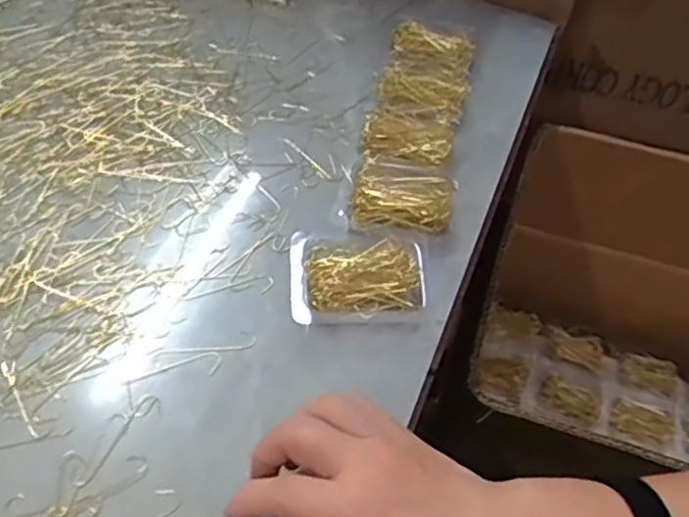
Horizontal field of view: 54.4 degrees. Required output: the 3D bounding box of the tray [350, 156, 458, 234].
[{"bbox_3d":[0.044,-0.048,0.481,0.069,0.011,0.065,14,52,5],"label":"tray"}]

